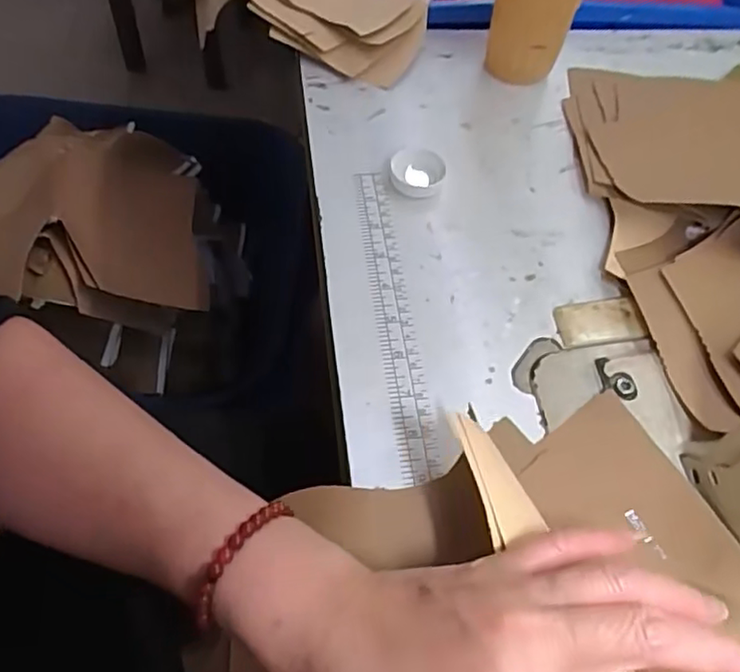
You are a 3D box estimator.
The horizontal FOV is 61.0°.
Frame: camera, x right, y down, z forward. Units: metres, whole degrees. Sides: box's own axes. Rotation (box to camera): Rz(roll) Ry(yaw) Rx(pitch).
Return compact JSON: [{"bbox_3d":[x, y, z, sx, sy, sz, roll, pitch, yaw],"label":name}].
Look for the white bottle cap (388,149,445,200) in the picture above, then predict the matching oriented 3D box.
[{"bbox_3d":[0.034,-0.116,0.447,0.038,0.012,0.042,-4,57,-8],"label":"white bottle cap"}]

